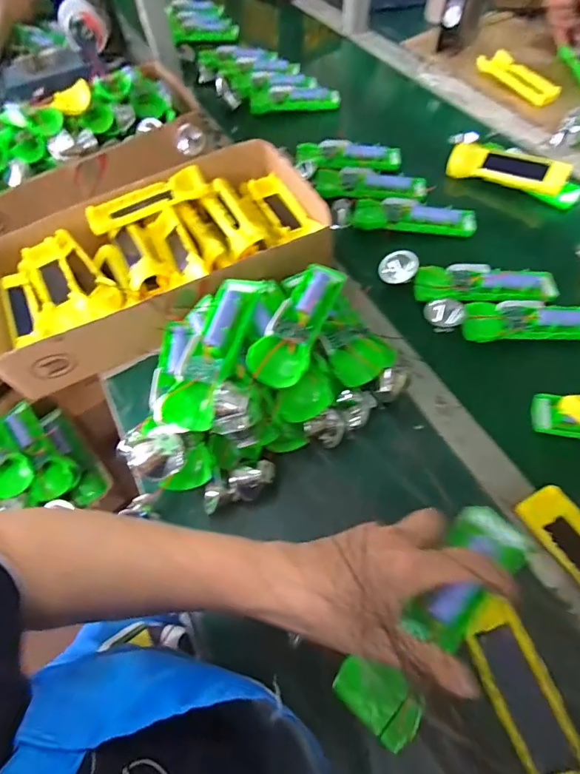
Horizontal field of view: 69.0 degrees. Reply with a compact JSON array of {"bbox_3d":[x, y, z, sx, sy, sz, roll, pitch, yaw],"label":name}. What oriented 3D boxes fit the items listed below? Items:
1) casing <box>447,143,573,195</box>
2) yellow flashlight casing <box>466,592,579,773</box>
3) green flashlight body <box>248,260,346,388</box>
[{"bbox_3d":[0.317,-0.321,0.620,0.164,0.029,0.038,24,63,17],"label":"casing"},{"bbox_3d":[0.176,0.233,0.307,0.045,0.026,0.142,-15,54,-5],"label":"yellow flashlight casing"},{"bbox_3d":[0.013,-0.068,0.414,0.048,0.034,0.163,18,61,14],"label":"green flashlight body"}]

